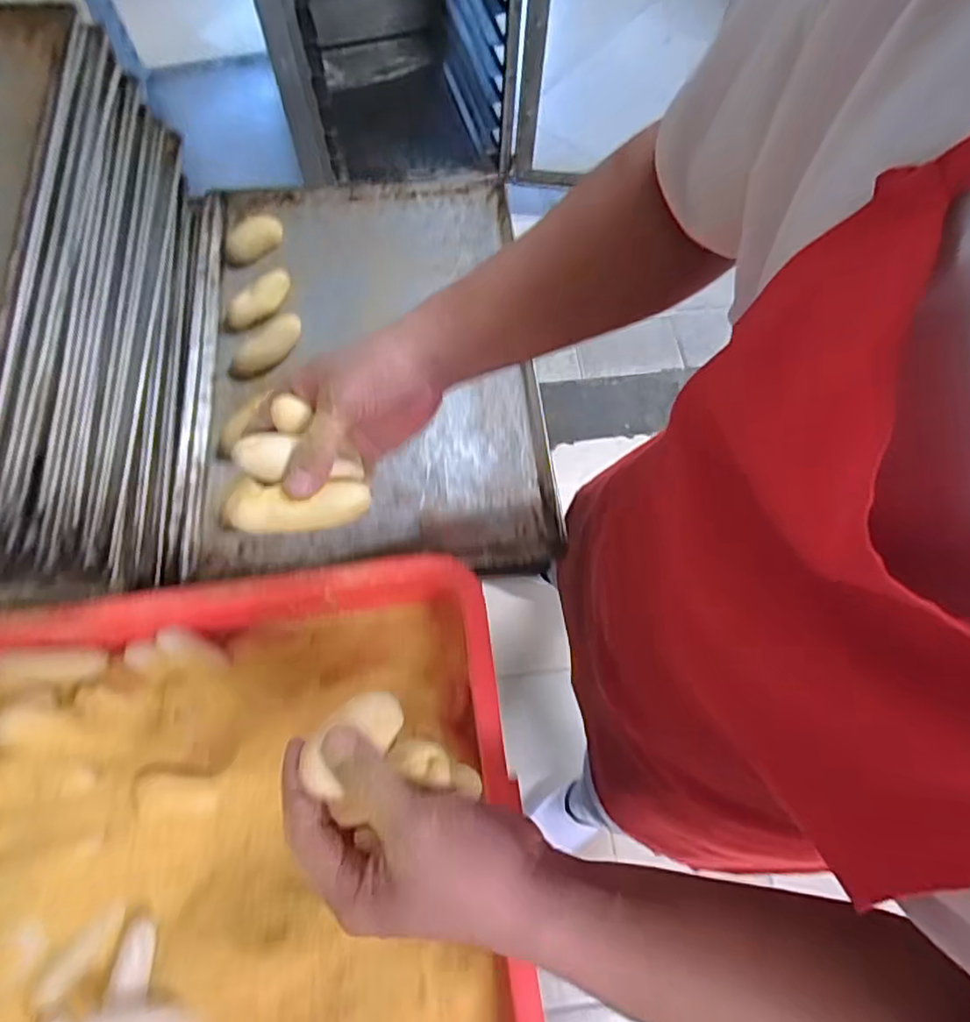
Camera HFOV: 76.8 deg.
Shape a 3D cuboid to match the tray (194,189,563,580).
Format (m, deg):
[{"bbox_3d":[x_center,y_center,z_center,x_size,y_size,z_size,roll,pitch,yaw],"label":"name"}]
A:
[{"bbox_3d":[-0.120,-0.159,0.612,0.325,0.041,0.448,-6,64,-3],"label":"tray"}]

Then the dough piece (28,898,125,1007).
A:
[{"bbox_3d":[-0.255,0.281,0.385,0.019,0.010,0.065,38,70,17],"label":"dough piece"}]

